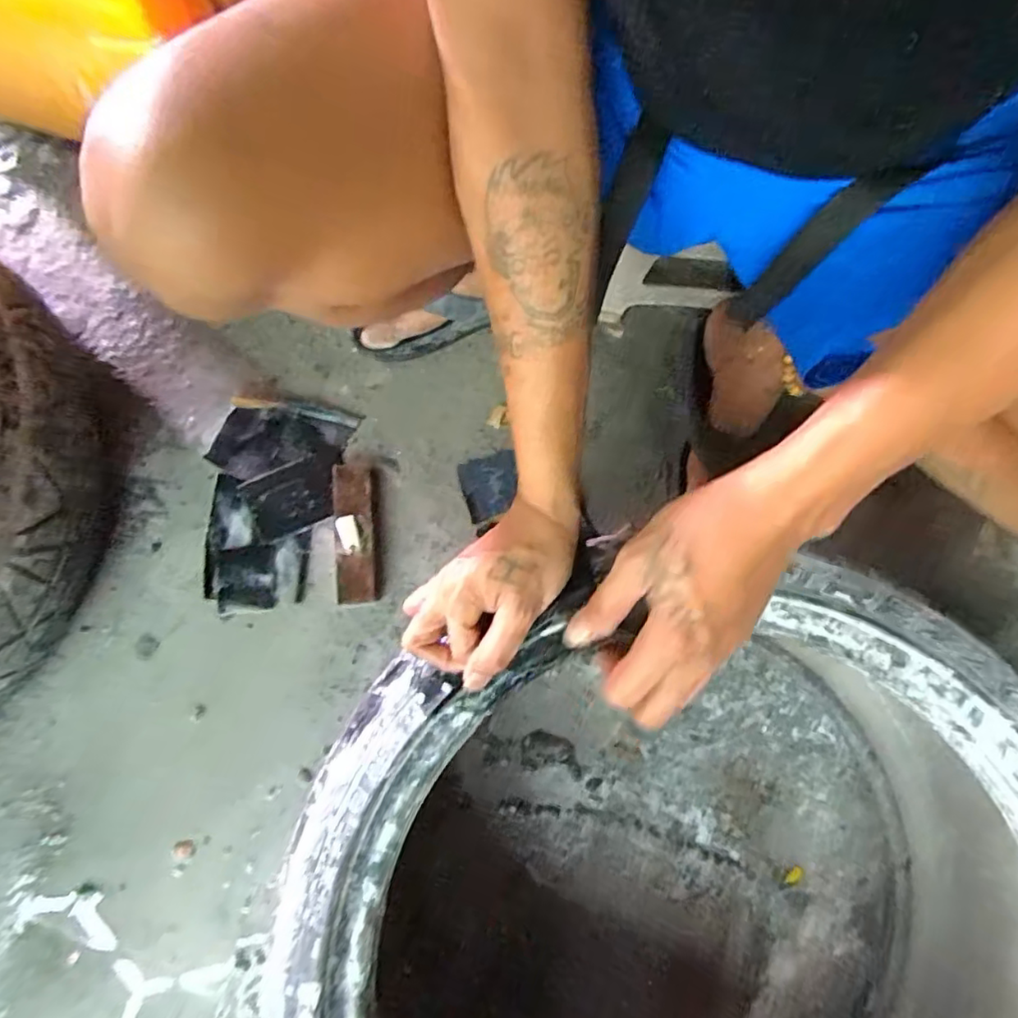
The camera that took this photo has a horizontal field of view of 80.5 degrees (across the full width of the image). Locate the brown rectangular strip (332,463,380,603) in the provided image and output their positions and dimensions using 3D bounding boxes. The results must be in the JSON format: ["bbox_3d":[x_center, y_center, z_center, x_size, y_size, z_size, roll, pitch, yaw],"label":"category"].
[{"bbox_3d":[-0.168,0.025,0.650,0.046,0.029,0.151,-4,78,-1],"label":"brown rectangular strip"}]

